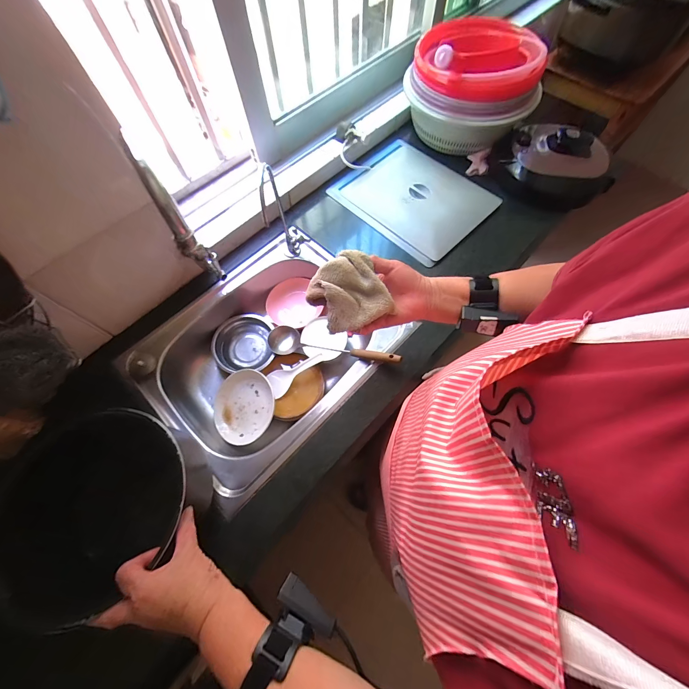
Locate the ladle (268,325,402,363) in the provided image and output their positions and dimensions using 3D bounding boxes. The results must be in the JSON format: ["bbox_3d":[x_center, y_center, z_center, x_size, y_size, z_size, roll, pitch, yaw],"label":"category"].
[{"bbox_3d":[-0.031,0.001,0.630,0.309,0.036,0.065,6,65,30],"label":"ladle"}]

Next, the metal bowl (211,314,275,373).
[{"bbox_3d":[-0.236,-0.001,0.706,0.133,0.060,0.138,-1,67,1],"label":"metal bowl"}]

